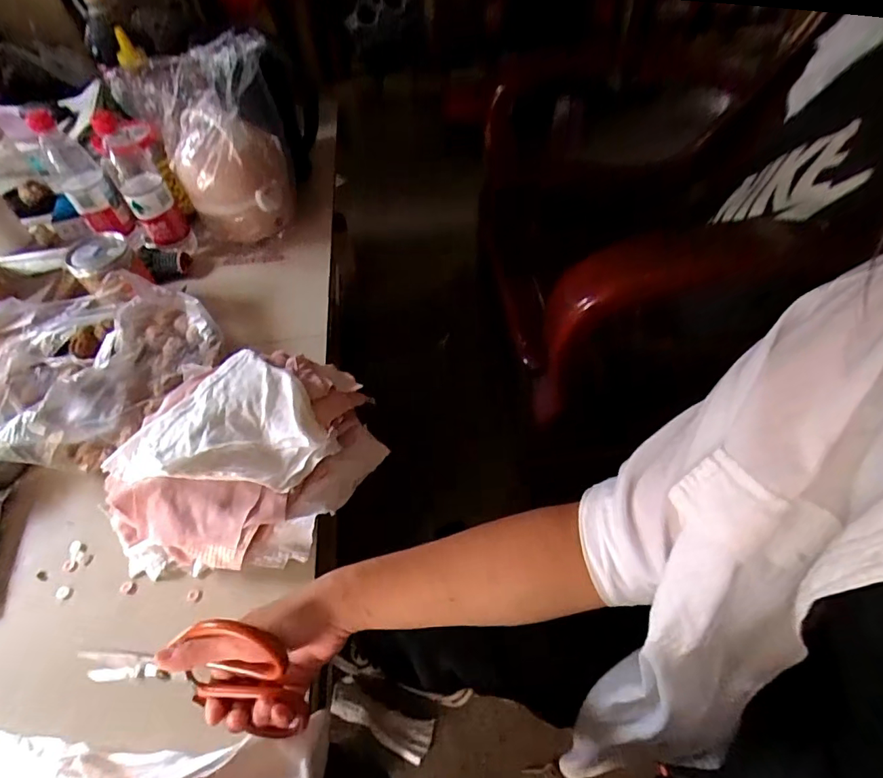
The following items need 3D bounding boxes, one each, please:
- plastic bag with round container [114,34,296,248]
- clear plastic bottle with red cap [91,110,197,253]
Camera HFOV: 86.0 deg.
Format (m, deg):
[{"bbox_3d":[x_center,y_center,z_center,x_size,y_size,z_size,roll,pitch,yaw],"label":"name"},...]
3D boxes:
[{"bbox_3d":[-0.338,-0.390,0.753,0.222,0.261,0.165,-25,57,-15],"label":"plastic bag with round container"},{"bbox_3d":[-0.457,-0.308,0.729,0.066,0.201,0.075,-31,58,-18],"label":"clear plastic bottle with red cap"}]

